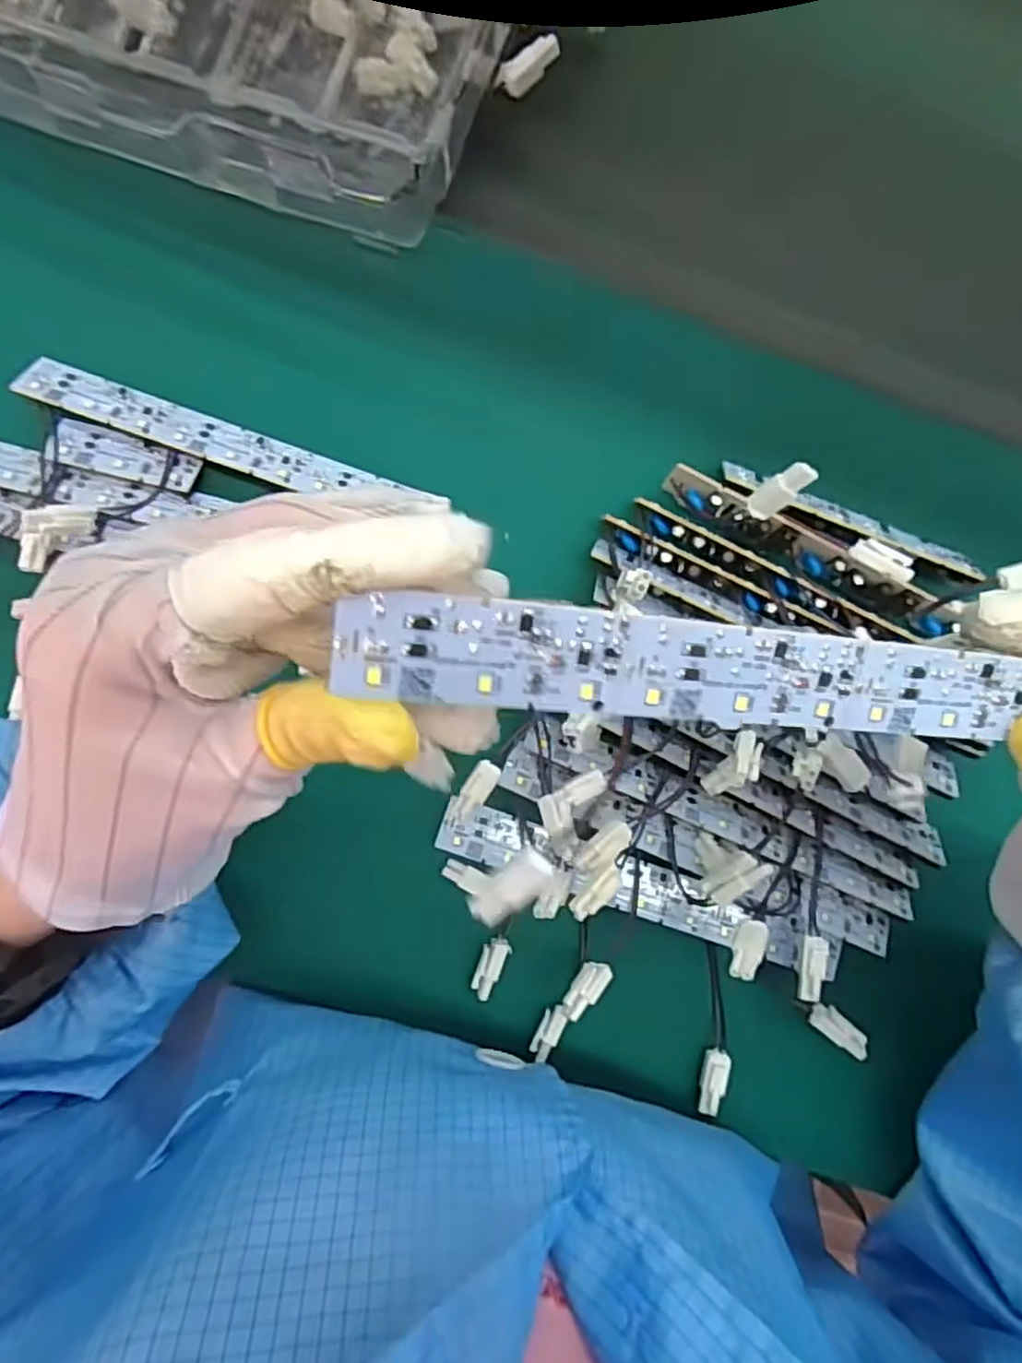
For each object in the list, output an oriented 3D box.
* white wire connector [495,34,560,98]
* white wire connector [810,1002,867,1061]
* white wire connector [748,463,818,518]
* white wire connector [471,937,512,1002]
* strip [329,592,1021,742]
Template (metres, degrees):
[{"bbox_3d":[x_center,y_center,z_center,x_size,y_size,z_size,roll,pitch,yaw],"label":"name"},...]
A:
[{"bbox_3d":[0.007,-0.272,0.317,0.030,0.007,0.014,-34,90,8],"label":"white wire connector"},{"bbox_3d":[0.146,0.155,0.320,0.027,0.004,0.012,38,85,18],"label":"white wire connector"},{"bbox_3d":[0.102,-0.072,0.271,0.026,0.004,0.012,-36,90,34],"label":"white wire connector"},{"bbox_3d":[-0.010,0.129,0.324,0.011,0.005,0.028,26,85,-2],"label":"white wire connector"},{"bbox_3d":[0.053,-0.002,0.171,0.180,0.004,0.025,5,107,-17],"label":"strip"}]

